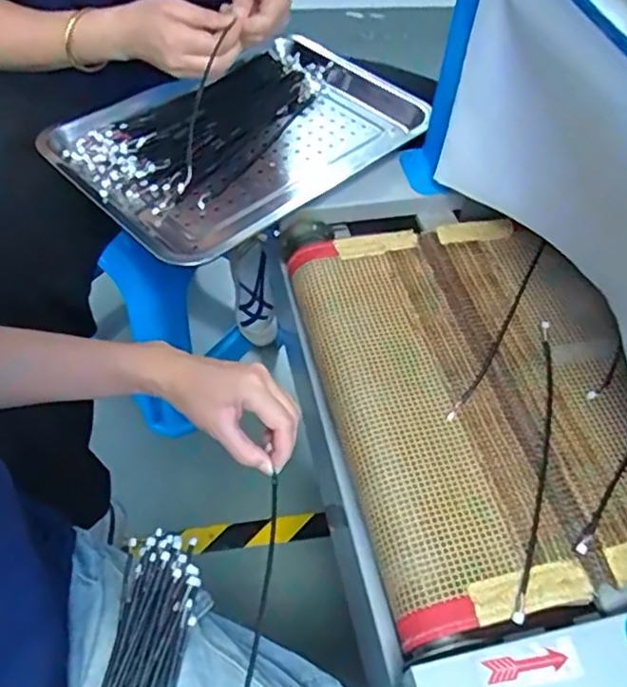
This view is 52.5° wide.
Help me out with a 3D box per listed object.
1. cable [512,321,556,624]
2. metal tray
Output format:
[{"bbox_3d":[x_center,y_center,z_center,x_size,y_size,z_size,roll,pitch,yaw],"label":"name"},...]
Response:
[{"bbox_3d":[0.188,0.091,0.525,0.019,0.009,0.280,15,54,7],"label":"cable"},{"bbox_3d":[-0.086,-0.243,0.747,0.392,0.048,0.281,-35,62,-26],"label":"metal tray"}]

